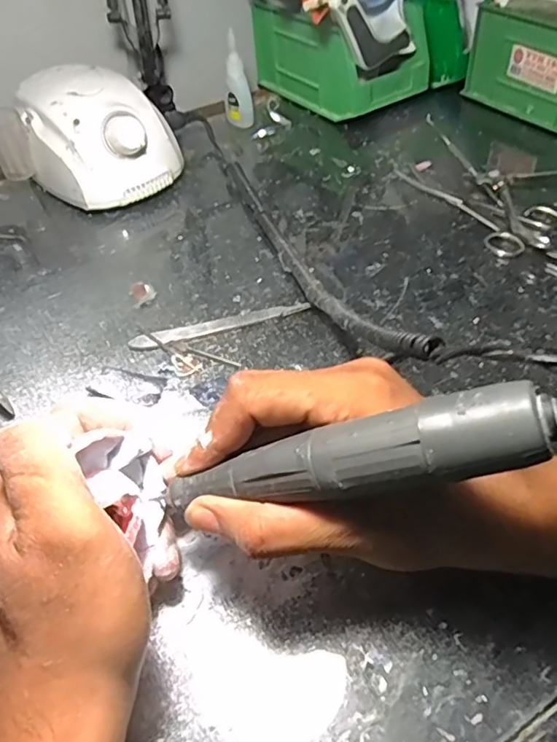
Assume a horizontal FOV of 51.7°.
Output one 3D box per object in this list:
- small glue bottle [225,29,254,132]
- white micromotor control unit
[{"bbox_3d":[-0.040,-0.283,0.562,0.024,0.080,0.023,-9,47,-5],"label":"small glue bottle"},{"bbox_3d":[-0.158,-0.199,0.494,0.131,0.081,0.097,29,55,27],"label":"white micromotor control unit"}]

